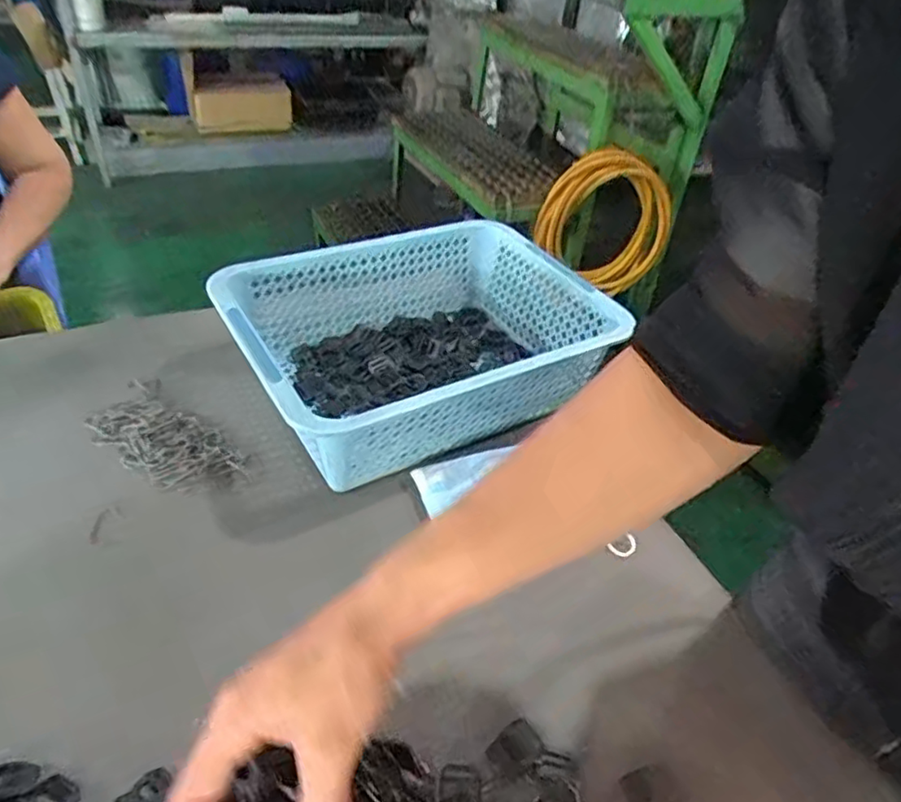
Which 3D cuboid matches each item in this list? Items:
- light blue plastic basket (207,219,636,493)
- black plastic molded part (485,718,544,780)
[{"bbox_3d":[-0.034,-0.065,0.712,0.382,0.118,0.282,-19,46,-27],"label":"light blue plastic basket"},{"bbox_3d":[0.046,0.244,0.449,0.040,0.004,0.028,-26,50,-33],"label":"black plastic molded part"}]

